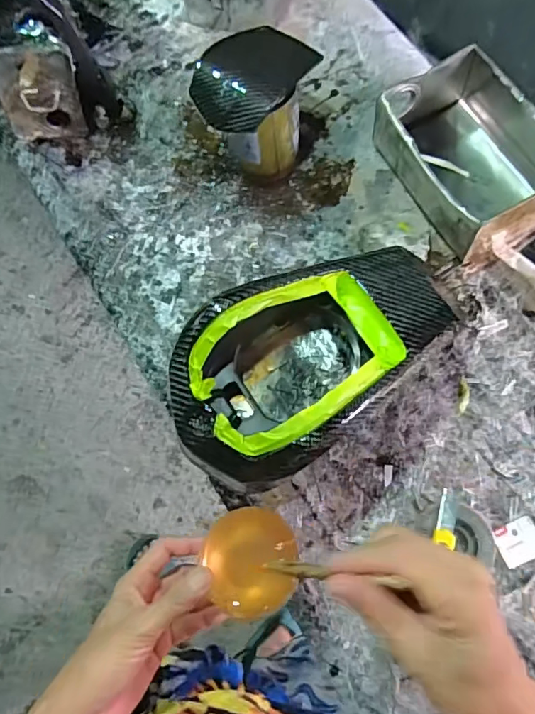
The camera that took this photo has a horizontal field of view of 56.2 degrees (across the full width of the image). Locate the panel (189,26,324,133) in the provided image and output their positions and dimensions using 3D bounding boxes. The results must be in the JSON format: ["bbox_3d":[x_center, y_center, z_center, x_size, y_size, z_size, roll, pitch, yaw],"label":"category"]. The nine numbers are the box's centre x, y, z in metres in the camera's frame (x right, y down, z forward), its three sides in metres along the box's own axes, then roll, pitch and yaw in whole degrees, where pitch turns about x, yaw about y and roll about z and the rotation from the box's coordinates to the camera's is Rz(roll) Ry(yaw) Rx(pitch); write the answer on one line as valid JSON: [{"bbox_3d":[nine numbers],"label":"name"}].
[{"bbox_3d":[-0.025,-0.378,0.670,0.130,0.024,0.175,32,78,11],"label":"panel"}]

